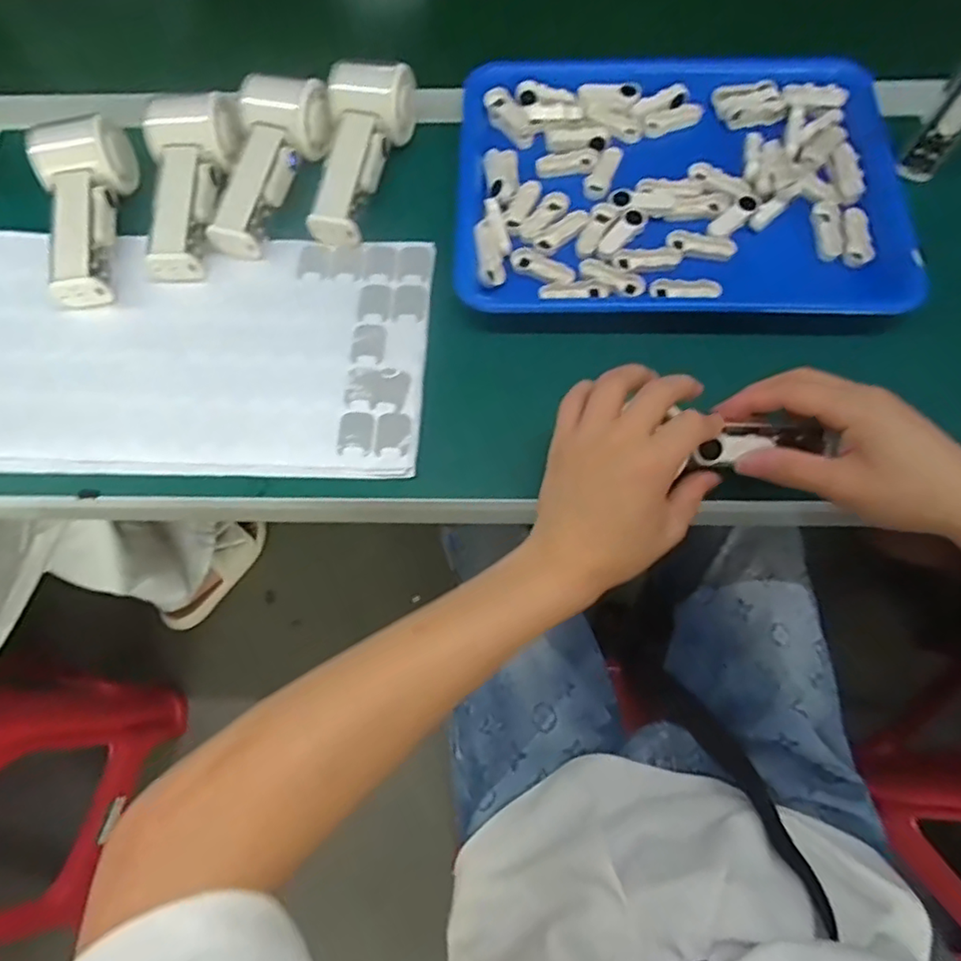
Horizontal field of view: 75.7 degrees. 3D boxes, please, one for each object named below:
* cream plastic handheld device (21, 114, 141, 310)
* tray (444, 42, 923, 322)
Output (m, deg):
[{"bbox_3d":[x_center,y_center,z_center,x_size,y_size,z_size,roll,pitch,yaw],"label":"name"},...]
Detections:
[{"bbox_3d":[-0.313,-0.210,0.477,0.061,0.047,0.148,-3,71,1],"label":"cream plastic handheld device"},{"bbox_3d":[0.152,-0.242,0.493,0.334,0.032,0.268,1,69,2],"label":"tray"}]

